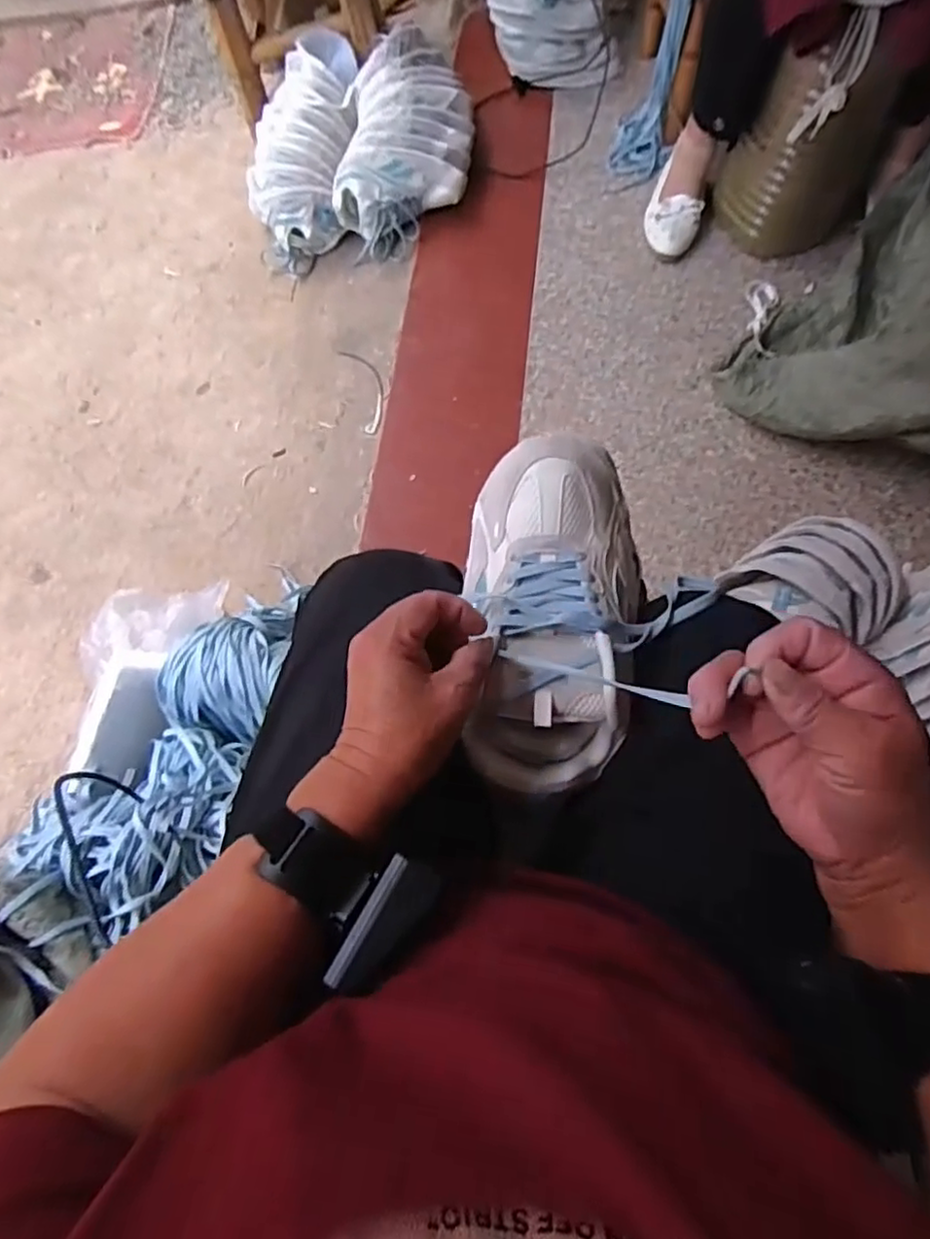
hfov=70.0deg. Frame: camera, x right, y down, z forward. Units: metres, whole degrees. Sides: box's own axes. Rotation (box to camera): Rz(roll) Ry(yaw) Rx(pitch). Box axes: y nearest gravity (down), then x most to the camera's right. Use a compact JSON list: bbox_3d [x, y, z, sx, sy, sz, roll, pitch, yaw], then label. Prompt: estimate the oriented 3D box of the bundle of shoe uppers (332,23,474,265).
[{"bbox_3d":[-0.103,-0.896,1.229,0.229,0.136,0.434,3,69,2],"label":"bundle of shoe uppers"}]

